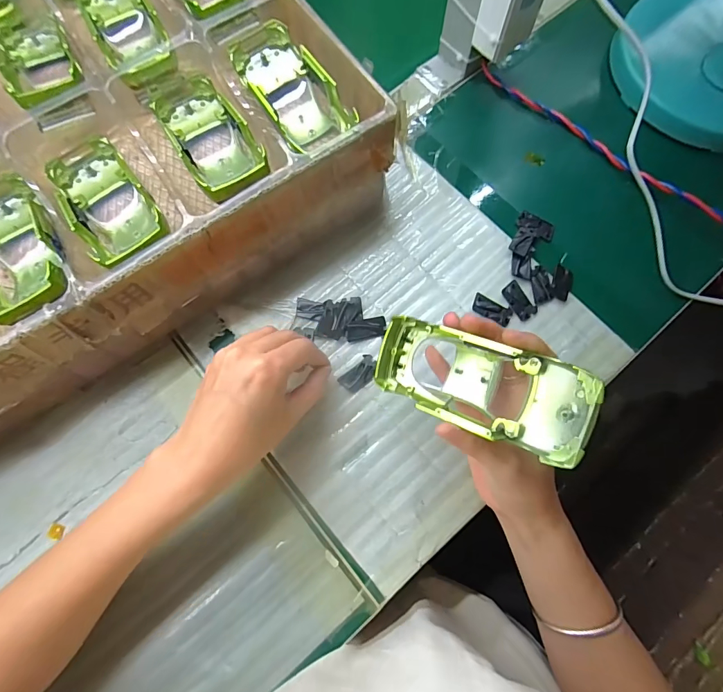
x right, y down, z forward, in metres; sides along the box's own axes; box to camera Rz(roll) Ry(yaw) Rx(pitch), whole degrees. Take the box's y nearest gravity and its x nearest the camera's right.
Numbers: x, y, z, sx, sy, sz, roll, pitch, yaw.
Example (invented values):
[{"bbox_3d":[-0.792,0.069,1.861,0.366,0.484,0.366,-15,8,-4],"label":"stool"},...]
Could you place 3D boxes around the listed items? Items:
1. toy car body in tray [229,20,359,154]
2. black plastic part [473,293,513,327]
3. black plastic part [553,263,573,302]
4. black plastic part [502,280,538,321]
[{"bbox_3d":[-0.056,-0.202,0.312,0.051,0.035,0.111,-34,77,-8],"label":"toy car body in tray"},{"bbox_3d":[0.111,-0.031,0.333,0.034,0.004,0.017,30,77,8],"label":"black plastic part"},{"bbox_3d":[0.174,-0.056,0.338,0.017,0.004,0.034,17,76,6],"label":"black plastic part"},{"bbox_3d":[0.134,-0.039,0.333,0.017,0.004,0.034,-30,77,-7],"label":"black plastic part"}]

